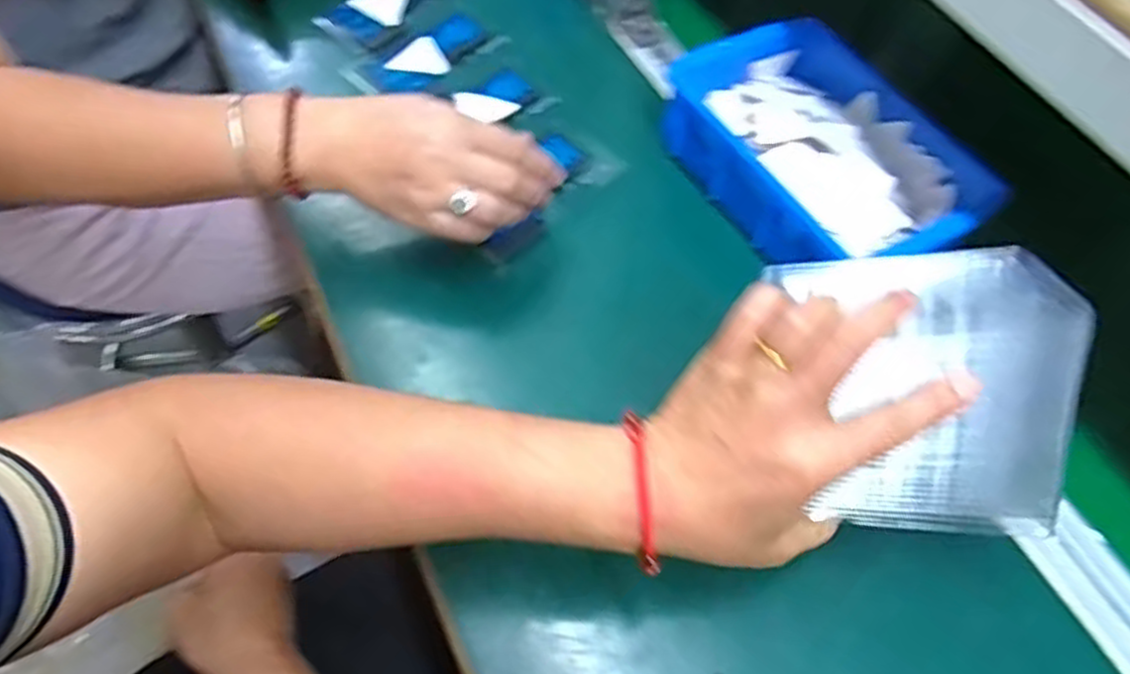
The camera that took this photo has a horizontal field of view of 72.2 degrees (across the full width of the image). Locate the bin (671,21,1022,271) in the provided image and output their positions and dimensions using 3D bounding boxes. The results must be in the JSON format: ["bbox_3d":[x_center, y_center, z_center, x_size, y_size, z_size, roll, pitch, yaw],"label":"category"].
[{"bbox_3d":[0.174,-0.120,0.522,0.145,0.060,0.198,-24,64,-13],"label":"bin"}]

